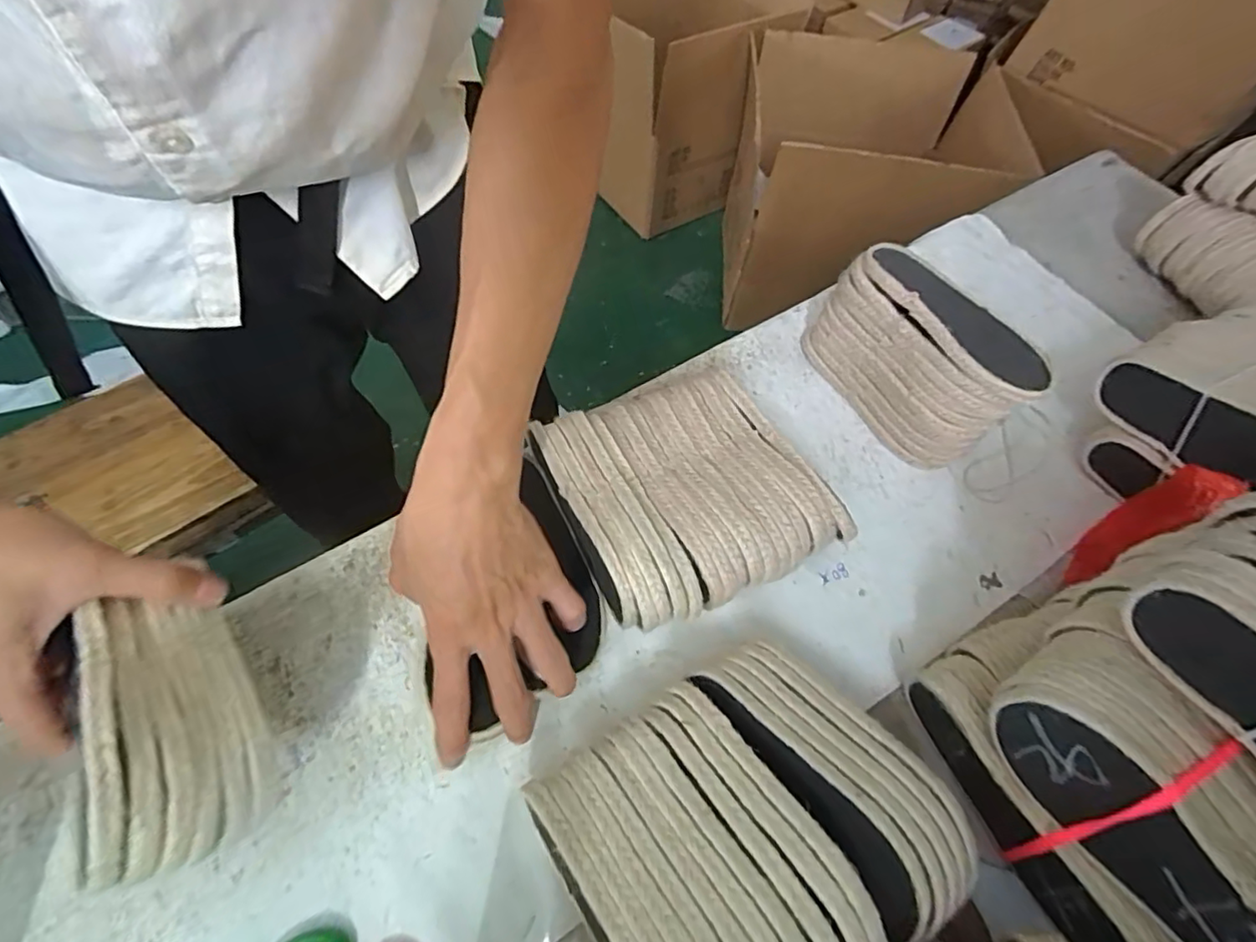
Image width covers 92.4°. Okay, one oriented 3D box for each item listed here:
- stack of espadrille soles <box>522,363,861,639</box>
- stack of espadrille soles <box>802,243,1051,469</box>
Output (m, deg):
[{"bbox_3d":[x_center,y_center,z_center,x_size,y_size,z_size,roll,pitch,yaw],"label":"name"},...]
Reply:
[{"bbox_3d":[0.039,0.017,0.444,0.172,0.077,0.172,-23,63,-17],"label":"stack of espadrille soles"},{"bbox_3d":[0.236,-0.095,0.496,0.067,0.123,0.177,-26,64,-18],"label":"stack of espadrille soles"}]

